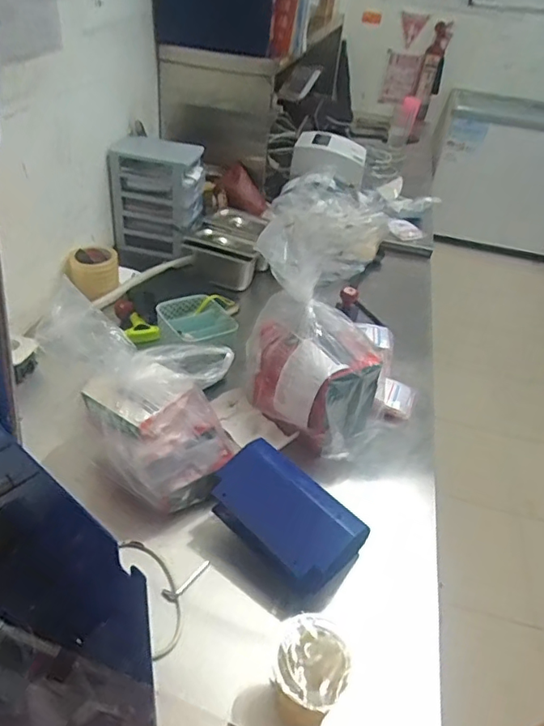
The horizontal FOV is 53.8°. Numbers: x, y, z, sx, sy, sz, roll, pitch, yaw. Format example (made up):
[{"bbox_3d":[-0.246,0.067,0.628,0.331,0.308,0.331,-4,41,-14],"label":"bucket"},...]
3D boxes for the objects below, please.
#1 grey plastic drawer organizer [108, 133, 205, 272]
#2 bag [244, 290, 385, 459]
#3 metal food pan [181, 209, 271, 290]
[{"bbox_3d":[-0.273,-0.382,1.311,0.189,0.273,0.153,12,38,7],"label":"grey plastic drawer organizer"},{"bbox_3d":[0.056,0.023,0.864,0.218,0.198,0.132,13,38,8],"label":"bag"},{"bbox_3d":[-0.097,-0.268,1.271,0.189,0.103,0.221,13,38,8],"label":"metal food pan"}]

